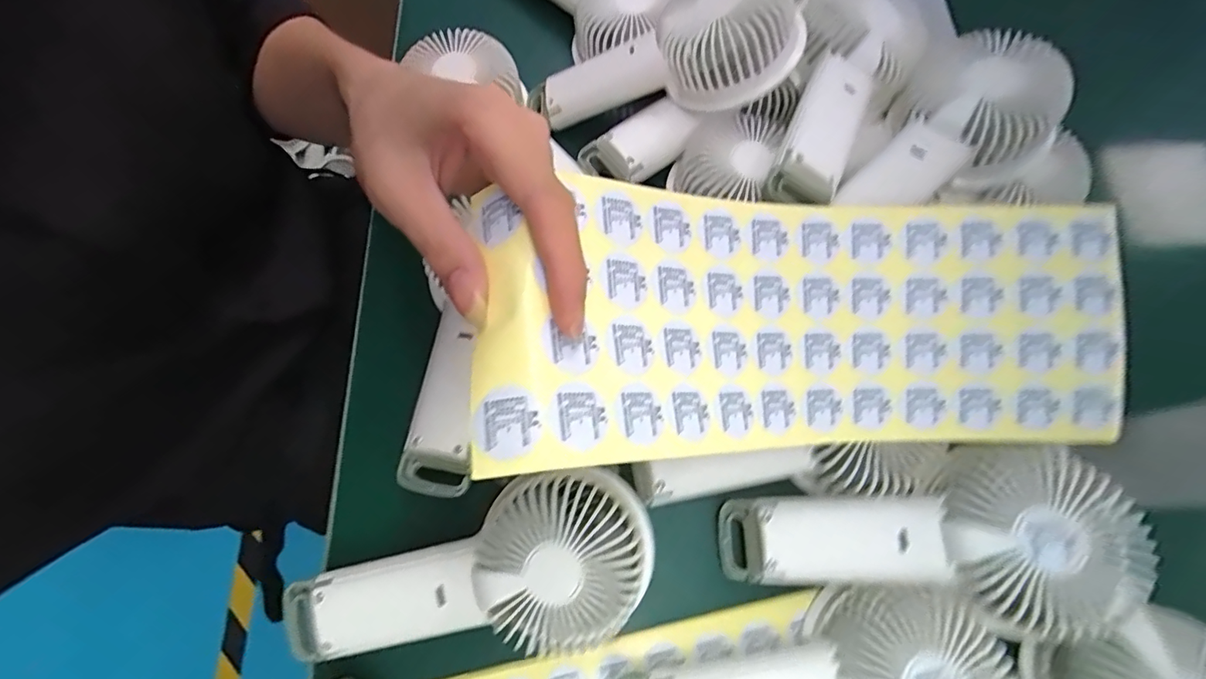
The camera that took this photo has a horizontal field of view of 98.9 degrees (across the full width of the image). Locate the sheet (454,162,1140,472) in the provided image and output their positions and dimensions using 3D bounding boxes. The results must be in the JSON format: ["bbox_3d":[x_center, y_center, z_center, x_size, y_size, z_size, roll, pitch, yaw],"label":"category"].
[{"bbox_3d":[0.083,-0.010,0.221,0.284,0.056,0.107,-1,70,-16],"label":"sheet"}]

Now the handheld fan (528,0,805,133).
[{"bbox_3d":[0.033,-0.197,0.369,0.204,0.060,0.083,3,65,41],"label":"handheld fan"}]

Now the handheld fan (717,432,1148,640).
[{"bbox_3d":[0.148,0.098,0.256,0.175,0.033,0.083,-8,70,18],"label":"handheld fan"}]

